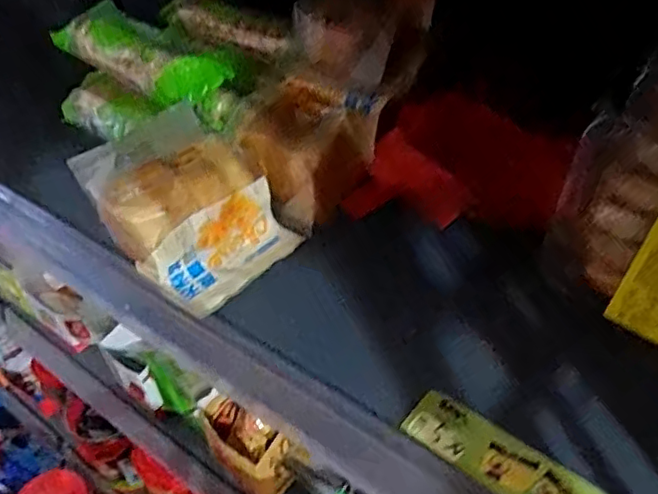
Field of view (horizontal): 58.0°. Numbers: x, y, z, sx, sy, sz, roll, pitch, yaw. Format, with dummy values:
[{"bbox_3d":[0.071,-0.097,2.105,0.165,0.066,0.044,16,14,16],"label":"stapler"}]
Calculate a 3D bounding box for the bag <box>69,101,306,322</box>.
[{"bbox_3d":[-0.107,-0.029,0.449,0.126,0.083,0.115,33,56,32],"label":"bag"}]

